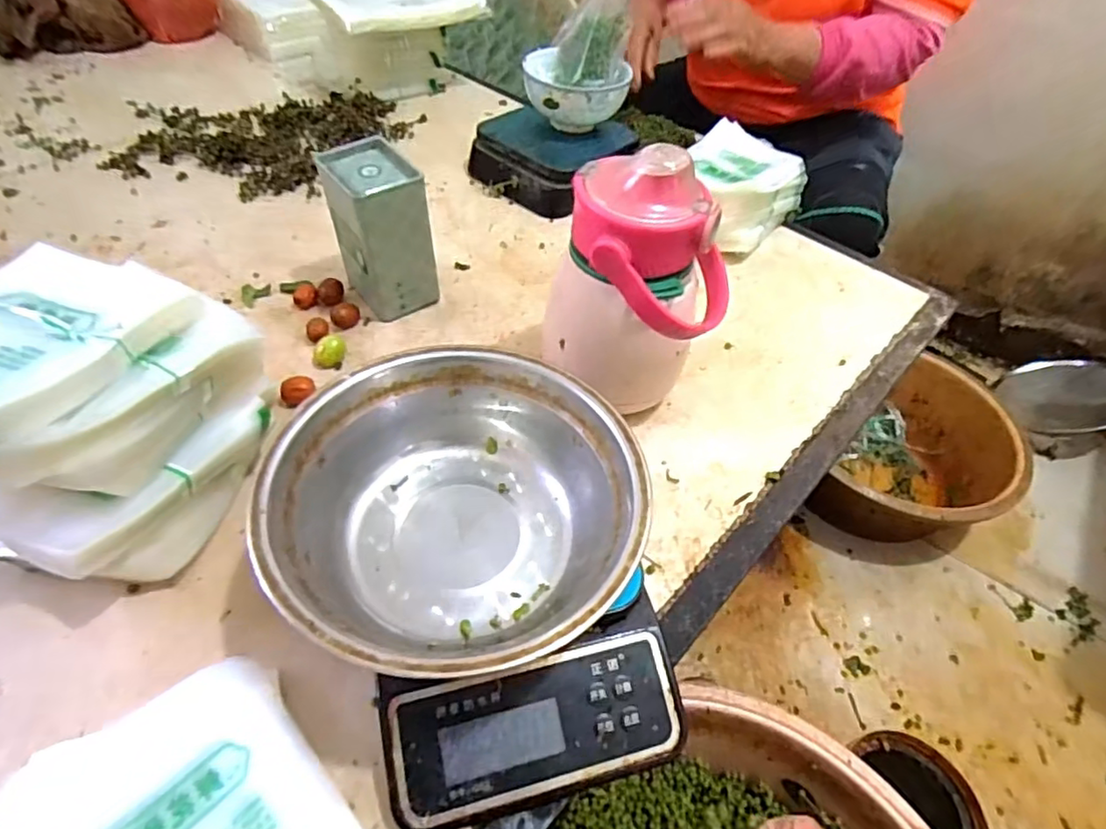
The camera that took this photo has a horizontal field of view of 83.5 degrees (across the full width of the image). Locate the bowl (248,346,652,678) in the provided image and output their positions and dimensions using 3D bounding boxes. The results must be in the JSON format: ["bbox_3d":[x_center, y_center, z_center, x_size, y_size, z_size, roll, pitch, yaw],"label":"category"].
[{"bbox_3d":[-0.051,0.052,0.332,0.182,0.060,0.184,3,48,-4],"label":"bowl"}]

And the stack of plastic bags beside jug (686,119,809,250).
[{"bbox_3d":[0.190,-0.241,0.668,0.119,0.070,0.137,38,55,25],"label":"stack of plastic bags beside jug"}]

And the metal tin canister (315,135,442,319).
[{"bbox_3d":[-0.149,-0.154,0.531,0.065,0.120,0.087,-28,57,-27],"label":"metal tin canister"}]

